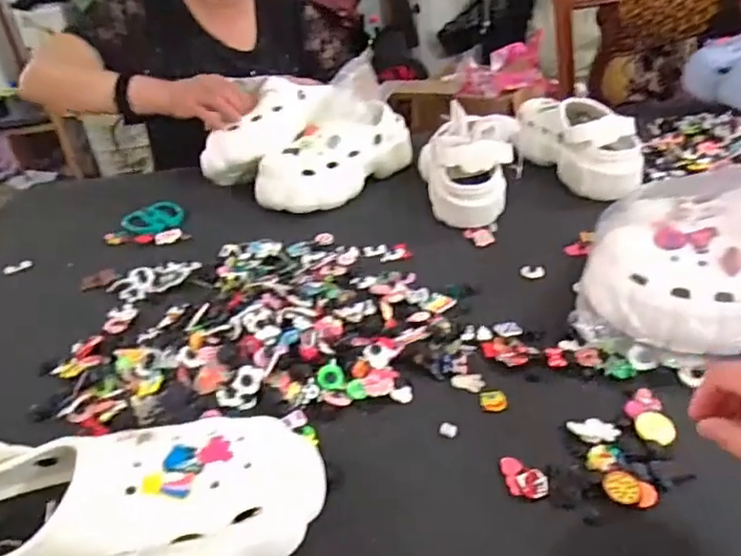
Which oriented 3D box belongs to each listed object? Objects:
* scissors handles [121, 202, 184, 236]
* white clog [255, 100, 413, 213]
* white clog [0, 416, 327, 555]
[{"bbox_3d":[-0.322,-0.088,0.881,0.085,0.007,0.098,-24,38,-25],"label":"scissors handles"},{"bbox_3d":[-0.061,-0.185,0.906,0.126,0.095,0.249,20,41,32],"label":"white clog"},{"bbox_3d":[-0.170,0.155,0.409,0.263,0.089,0.100,-11,34,-9],"label":"white clog"}]

